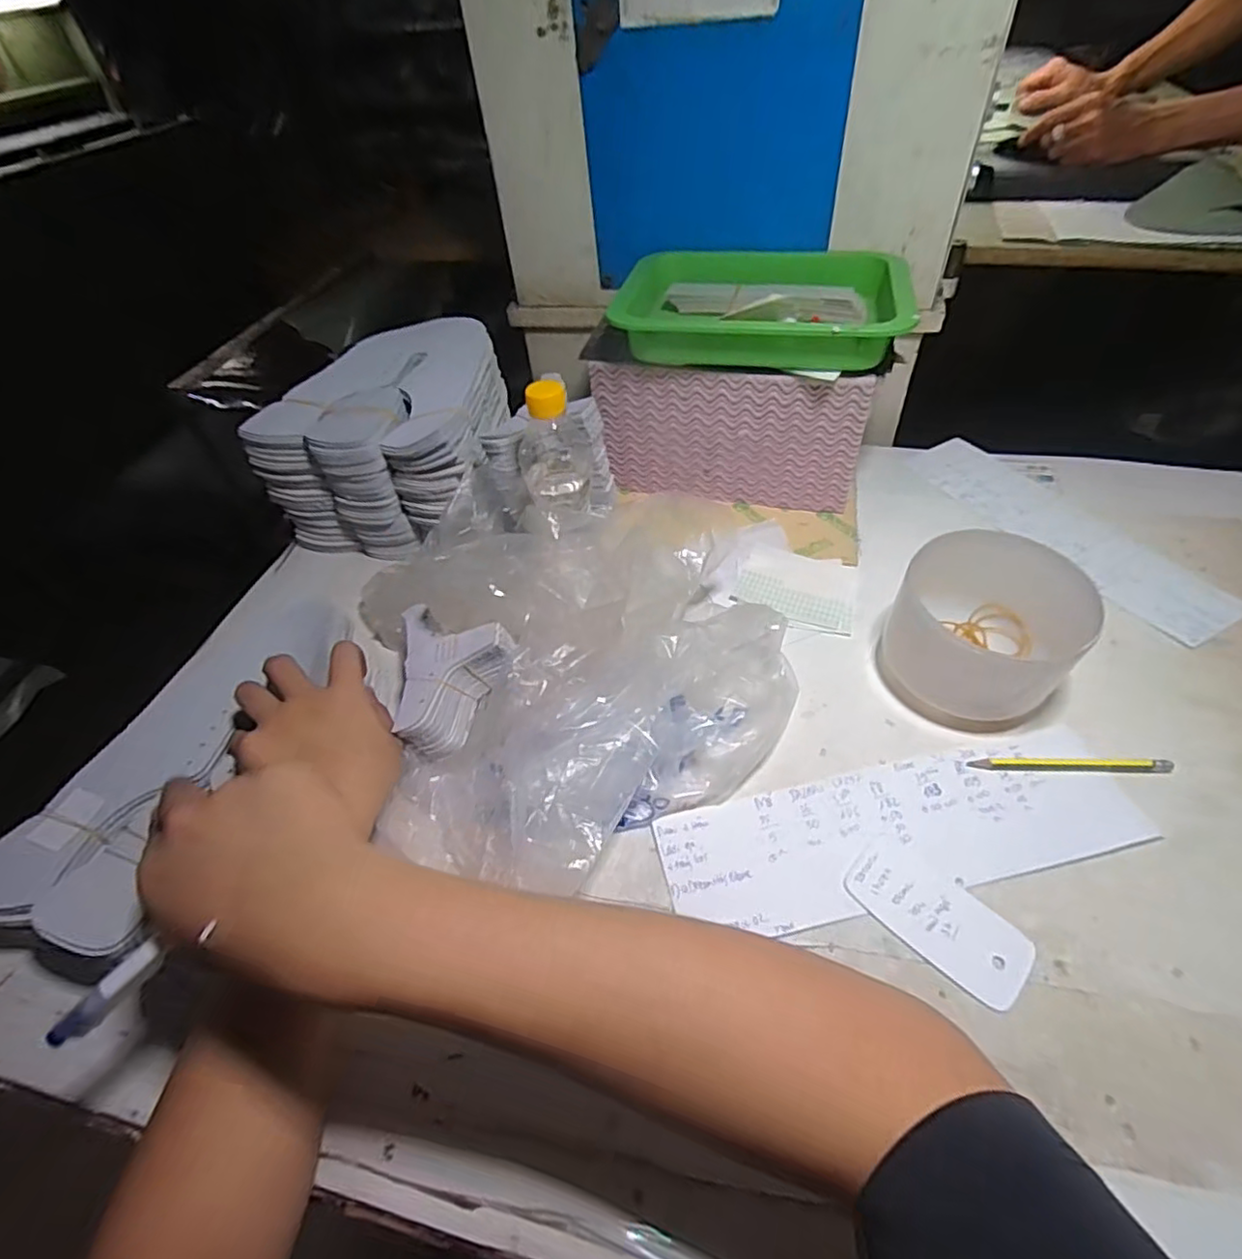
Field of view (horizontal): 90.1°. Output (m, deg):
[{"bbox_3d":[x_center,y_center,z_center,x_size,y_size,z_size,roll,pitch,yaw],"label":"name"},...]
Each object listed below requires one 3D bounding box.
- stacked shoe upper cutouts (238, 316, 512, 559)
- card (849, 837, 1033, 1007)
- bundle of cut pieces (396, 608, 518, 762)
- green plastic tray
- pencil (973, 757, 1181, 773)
[{"bbox_3d":[-0.228,-0.202,0.646,0.193,0.128,0.233,1,48,6],"label":"stacked shoe upper cutouts"},{"bbox_3d":[0.188,0.170,0.370,0.101,0.004,0.051,34,57,30],"label":"card"},{"bbox_3d":[-0.124,0.029,0.477,0.085,0.046,0.125,-10,47,-6],"label":"bundle of cut pieces"},{"bbox_3d":[0.132,-0.302,0.574,0.236,0.047,0.185,12,50,15],"label":"green plastic tray"},{"bbox_3d":[0.309,0.092,0.428,0.130,0.004,0.012,0,47,3],"label":"pencil"}]

